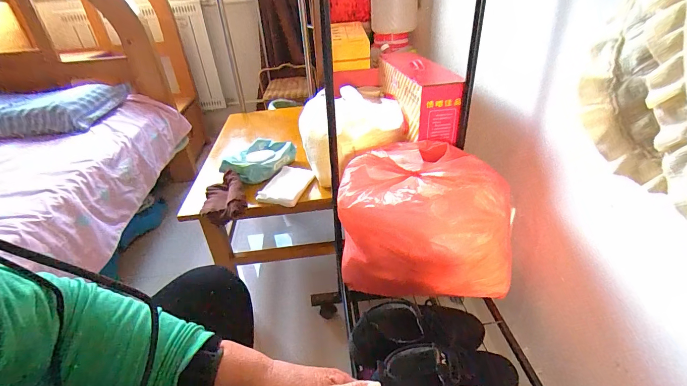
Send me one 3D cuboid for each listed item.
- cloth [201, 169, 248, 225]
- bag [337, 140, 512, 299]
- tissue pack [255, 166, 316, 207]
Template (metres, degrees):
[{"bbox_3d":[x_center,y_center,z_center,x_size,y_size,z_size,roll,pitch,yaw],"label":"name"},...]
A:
[{"bbox_3d":[-0.299,0.016,0.826,0.106,0.071,0.141,-14,33,-15],"label":"cloth"},{"bbox_3d":[0.152,0.049,0.700,0.311,0.240,0.283,-3,32,3],"label":"bag"},{"bbox_3d":[-0.147,-0.018,0.855,0.100,0.033,0.144,7,34,18],"label":"tissue pack"}]

